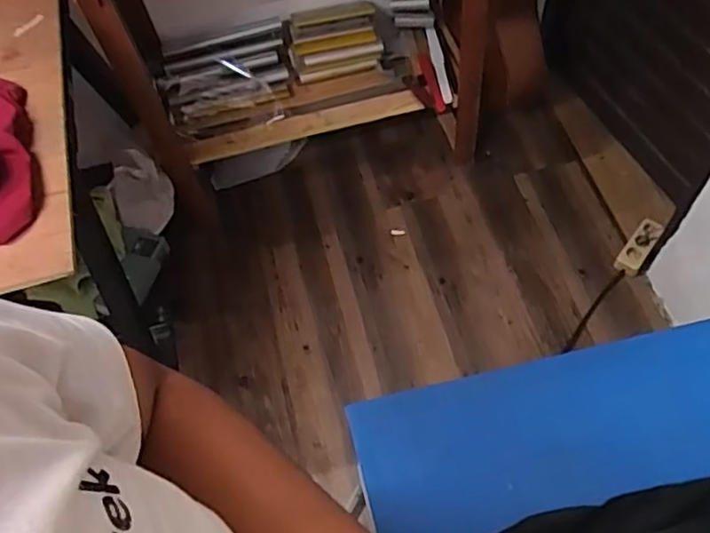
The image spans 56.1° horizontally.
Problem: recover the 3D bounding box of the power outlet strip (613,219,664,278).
[{"bbox_3d":[0.721,-0.049,1.690,0.059,0.029,0.163,33,79,22],"label":"power outlet strip"}]

